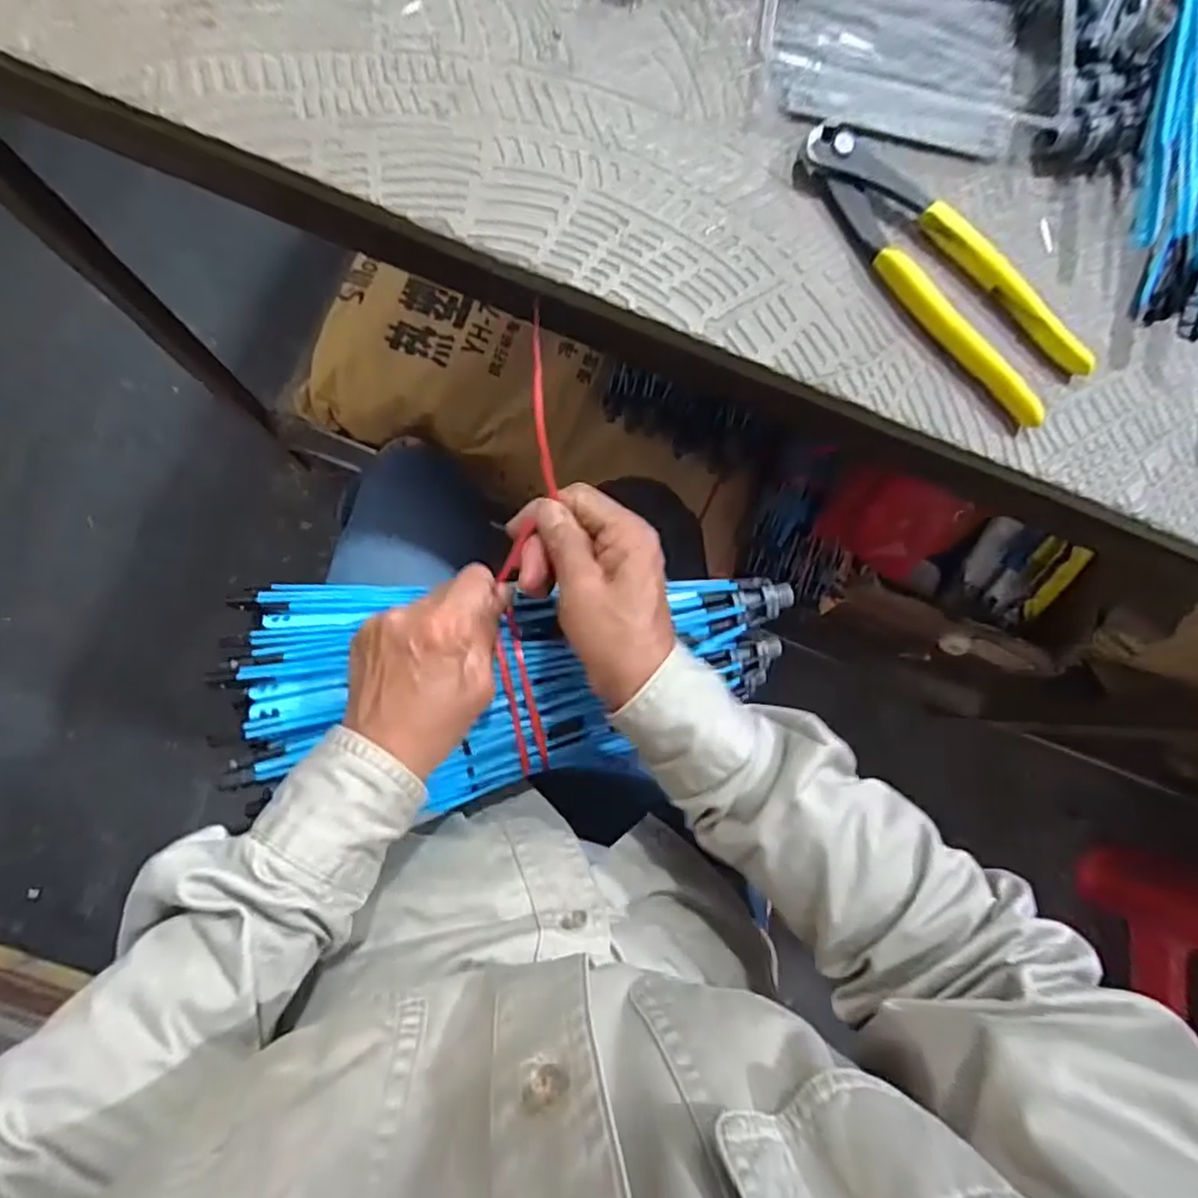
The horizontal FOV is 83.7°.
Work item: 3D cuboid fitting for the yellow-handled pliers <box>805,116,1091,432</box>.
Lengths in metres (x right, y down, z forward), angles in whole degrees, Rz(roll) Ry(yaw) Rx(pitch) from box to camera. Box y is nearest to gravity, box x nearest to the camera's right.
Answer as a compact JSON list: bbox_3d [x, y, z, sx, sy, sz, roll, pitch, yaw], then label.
[{"bbox_3d":[0.157,-0.154,0.308,0.044,0.016,0.161,-41,91,-8],"label":"yellow-handled pliers"}]

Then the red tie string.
[{"bbox_3d":[-0.035,-0.017,0.354,0.031,0.032,0.252,4,110,-6],"label":"red tie string"}]

